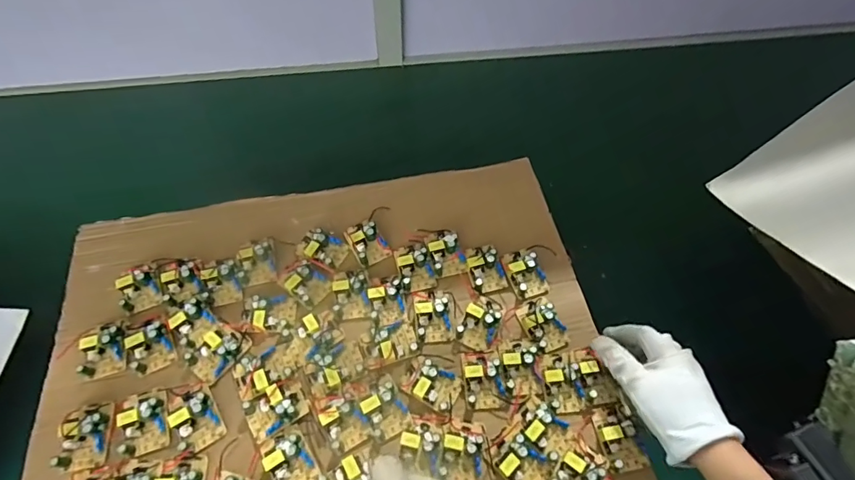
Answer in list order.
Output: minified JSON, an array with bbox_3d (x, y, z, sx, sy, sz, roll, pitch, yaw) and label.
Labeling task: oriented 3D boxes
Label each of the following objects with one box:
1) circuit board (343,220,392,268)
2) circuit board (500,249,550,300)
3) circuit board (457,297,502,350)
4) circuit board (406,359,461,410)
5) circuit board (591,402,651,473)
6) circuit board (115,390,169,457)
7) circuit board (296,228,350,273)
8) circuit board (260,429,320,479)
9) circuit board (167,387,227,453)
[{"bbox_3d":[-0.064,0.000,0.492,0.034,0.016,0.052,-26,63,-16],"label":"circuit board"},{"bbox_3d":[0.100,0.030,0.475,0.035,0.014,0.052,-17,61,-12],"label":"circuit board"},{"bbox_3d":[0.051,0.079,0.446,0.033,0.012,0.053,23,61,12],"label":"circuit board"},{"bbox_3d":[0.006,0.129,0.414,0.039,0.011,0.034,22,61,11],"label":"circuit board"},{"bbox_3d":[0.166,0.167,0.396,0.032,0.014,0.052,-9,60,-7],"label":"circuit board"},{"bbox_3d":[-0.240,0.153,0.393,0.036,0.014,0.050,-16,61,-11],"label":"circuit board"},{"bbox_3d":[-0.111,0.008,0.484,0.050,0.016,0.039,18,60,9],"label":"circuit board"},{"bbox_3d":[-0.114,0.181,0.379,0.033,0.013,0.047,-29,64,-18],"label":"circuit board"},{"bbox_3d":[-0.198,0.152,0.396,0.035,0.014,0.050,-27,63,-17],"label":"circuit board"}]

